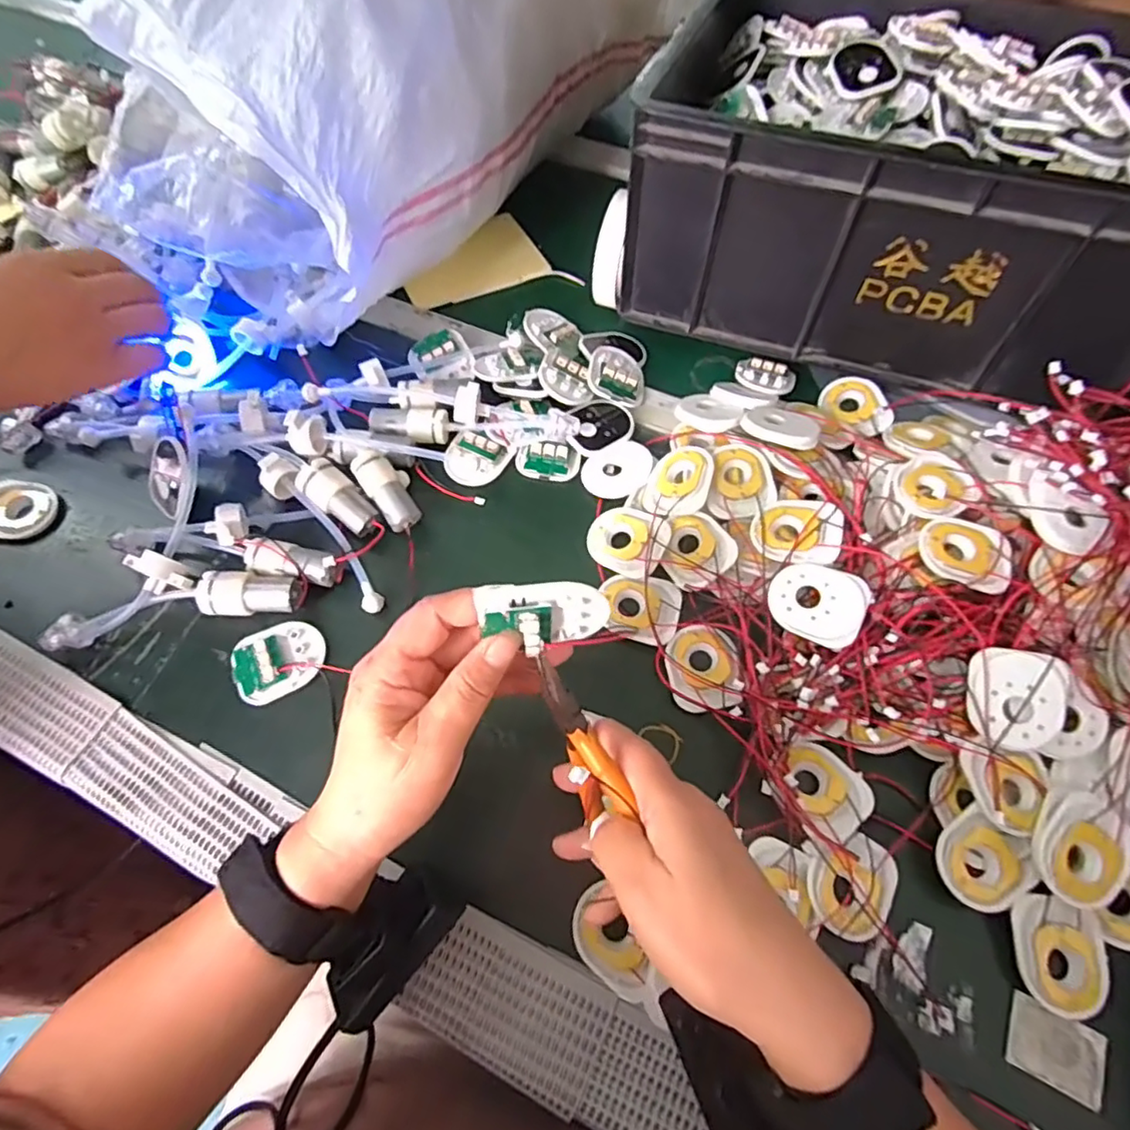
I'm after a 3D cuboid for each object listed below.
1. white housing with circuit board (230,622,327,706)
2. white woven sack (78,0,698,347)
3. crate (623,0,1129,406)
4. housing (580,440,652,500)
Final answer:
[{"bbox_3d":[-0.194,0.065,0.414,0.058,0.016,0.049,-21,64,-13],"label":"white housing with circuit board"},{"bbox_3d":[-0.107,-0.477,0.551,0.229,0.186,0.606,30,64,14],"label":"white woven sack"},{"bbox_3d":[0.332,-0.336,0.512,0.480,0.145,0.356,18,62,9],"label":"crate"},{"bbox_3d":[0.041,-0.074,0.474,0.056,0.006,0.040,-22,64,-13],"label":"housing"}]

